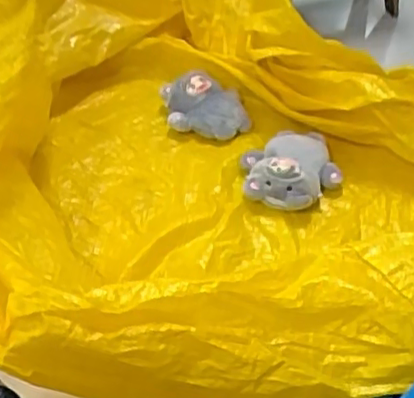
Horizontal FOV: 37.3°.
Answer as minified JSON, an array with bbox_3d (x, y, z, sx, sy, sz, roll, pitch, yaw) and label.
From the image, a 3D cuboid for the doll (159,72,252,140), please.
[{"bbox_3d":[-0.012,-0.189,1.220,0.192,0.082,0.115,16,48,17],"label":"doll"}]

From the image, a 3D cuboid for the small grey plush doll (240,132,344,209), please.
[{"bbox_3d":[0.161,-0.074,1.150,0.182,0.062,0.200,5,46,7],"label":"small grey plush doll"}]

